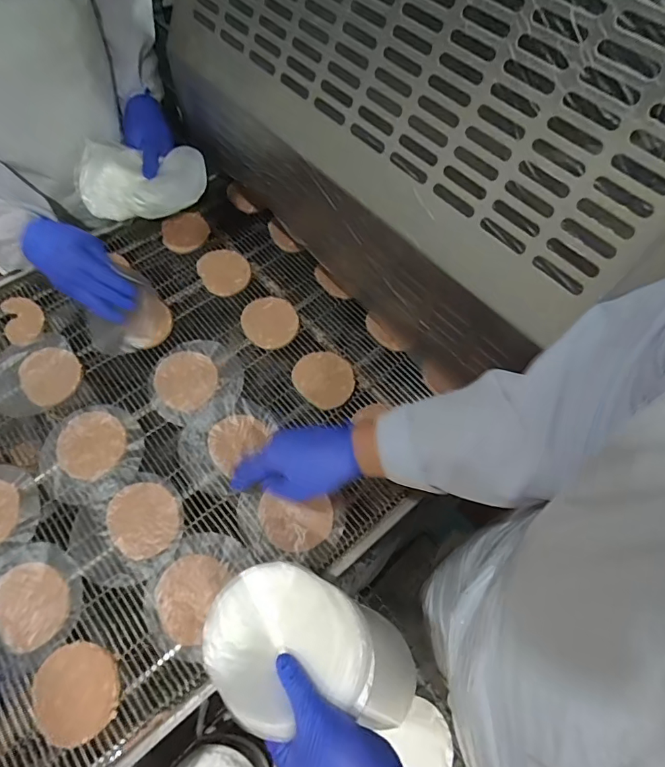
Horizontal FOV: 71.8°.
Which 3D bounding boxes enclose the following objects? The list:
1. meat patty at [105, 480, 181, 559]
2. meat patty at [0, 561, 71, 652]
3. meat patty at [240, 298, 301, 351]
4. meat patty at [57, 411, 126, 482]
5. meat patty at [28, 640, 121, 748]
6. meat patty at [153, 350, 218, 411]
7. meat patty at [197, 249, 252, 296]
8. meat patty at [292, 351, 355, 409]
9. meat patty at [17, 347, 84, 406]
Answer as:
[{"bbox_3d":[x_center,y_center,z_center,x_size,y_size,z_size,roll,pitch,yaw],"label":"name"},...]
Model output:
[{"bbox_3d":[-0.216,0.153,0.524,0.076,0.007,0.087,-32,68,-17],"label":"meat patty"},{"bbox_3d":[-0.317,0.230,0.481,0.073,0.007,0.087,-35,69,-19],"label":"meat patty"},{"bbox_3d":[-0.089,-0.088,0.657,0.080,0.009,0.080,1,62,-2],"label":"meat patty"},{"bbox_3d":[-0.298,0.074,0.565,0.084,0.005,0.080,18,63,7],"label":"meat patty"},{"bbox_3d":[-0.251,0.303,0.450,0.085,0.009,0.080,19,63,7],"label":"meat patty"},{"bbox_3d":[-0.194,-0.005,0.608,0.086,0.006,0.078,39,67,17],"label":"meat patty"},{"bbox_3d":[-0.162,-0.169,0.694,0.071,0.013,0.083,-24,66,-14],"label":"meat patty"},{"bbox_3d":[-0.010,-0.006,0.613,0.076,0.014,0.080,1,62,-2],"label":"meat patty"},{"bbox_3d":[-0.375,-0.013,0.607,0.085,0.009,0.072,31,65,13],"label":"meat patty"}]

